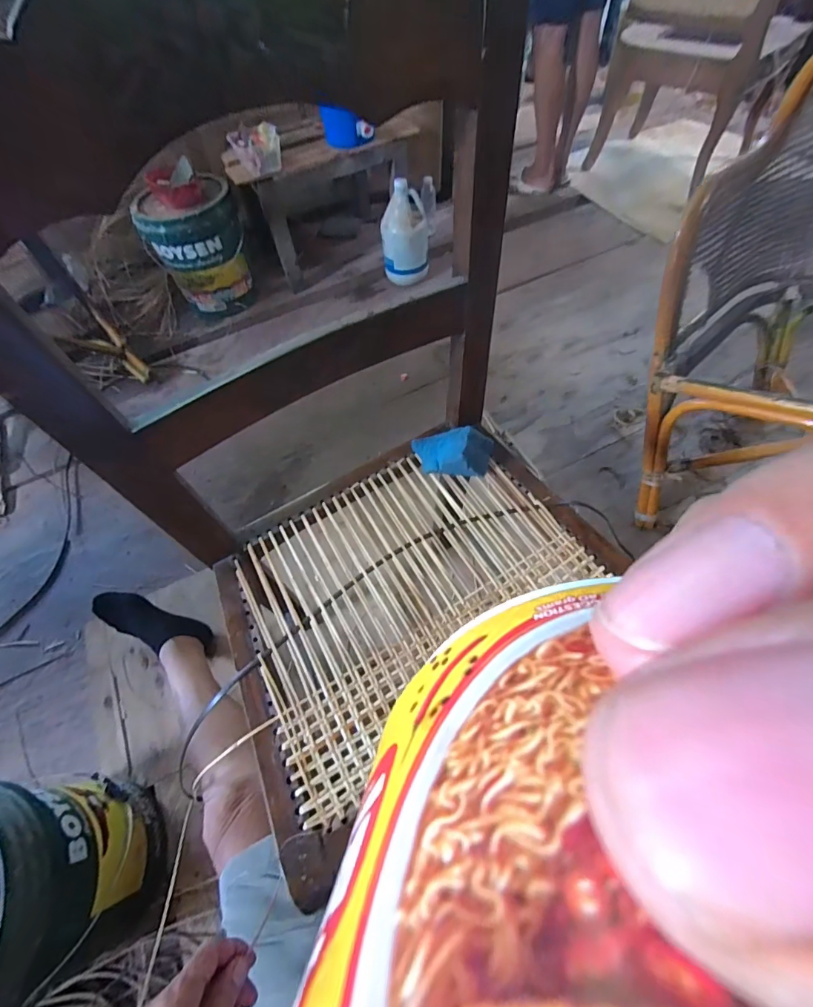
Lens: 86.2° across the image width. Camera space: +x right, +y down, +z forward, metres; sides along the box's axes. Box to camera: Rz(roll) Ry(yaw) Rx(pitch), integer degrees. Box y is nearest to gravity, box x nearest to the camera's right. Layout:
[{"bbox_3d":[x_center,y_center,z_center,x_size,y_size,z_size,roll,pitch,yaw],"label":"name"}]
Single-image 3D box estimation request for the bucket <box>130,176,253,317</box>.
[{"bbox_3d":[-0.652,-0.816,1.390,0.274,0.341,0.267,-21,59,-8],"label":"bucket"}]

